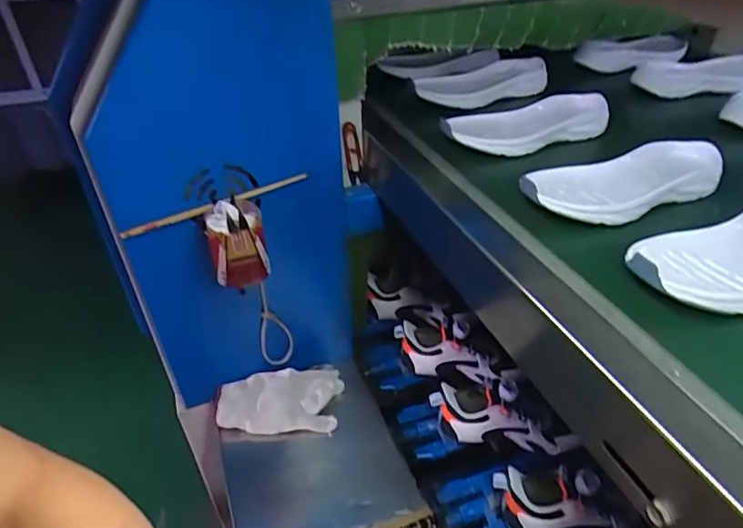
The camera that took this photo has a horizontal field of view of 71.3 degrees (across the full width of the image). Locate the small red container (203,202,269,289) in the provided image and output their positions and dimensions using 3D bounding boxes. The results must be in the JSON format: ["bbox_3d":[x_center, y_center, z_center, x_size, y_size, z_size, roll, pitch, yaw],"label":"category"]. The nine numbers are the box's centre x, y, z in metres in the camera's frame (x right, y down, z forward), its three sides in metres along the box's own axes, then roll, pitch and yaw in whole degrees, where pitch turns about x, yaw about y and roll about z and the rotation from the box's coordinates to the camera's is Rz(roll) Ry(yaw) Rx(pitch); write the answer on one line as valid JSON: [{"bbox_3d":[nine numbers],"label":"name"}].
[{"bbox_3d":[-0.162,-0.029,0.624,0.064,0.094,0.066,-10,41,-14],"label":"small red container"}]

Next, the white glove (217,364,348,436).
[{"bbox_3d":[-0.135,0.205,0.776,0.183,0.033,0.097,-6,40,-9],"label":"white glove"}]

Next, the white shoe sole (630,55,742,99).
[{"bbox_3d":[0.503,-0.278,0.775,0.207,0.031,0.094,-9,40,-13],"label":"white shoe sole"}]

